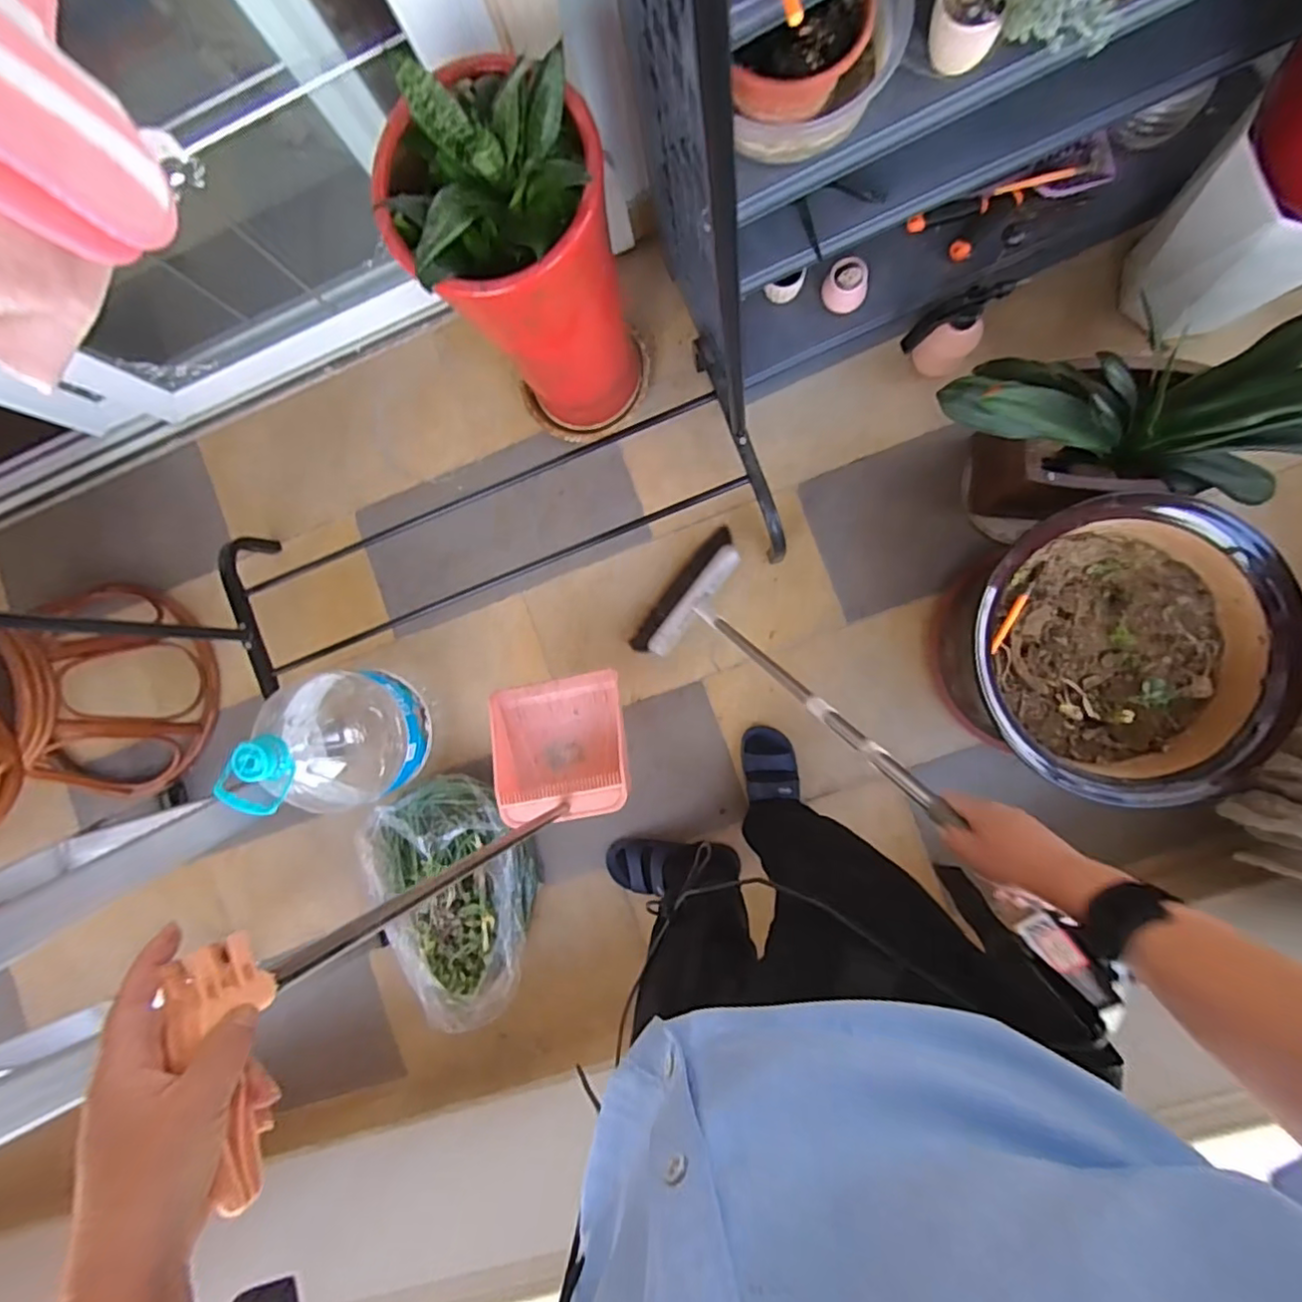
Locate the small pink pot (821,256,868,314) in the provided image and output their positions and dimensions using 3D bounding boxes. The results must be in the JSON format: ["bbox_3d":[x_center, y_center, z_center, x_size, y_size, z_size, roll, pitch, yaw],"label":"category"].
[{"bbox_3d":[0.333,-0.623,1.051,0.065,0.060,0.064,0,91,7],"label":"small pink pot"}]

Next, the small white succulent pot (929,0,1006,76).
[{"bbox_3d":[0.331,-0.669,0.650,0.063,0.054,0.069,0,91,7],"label":"small white succulent pot"}]

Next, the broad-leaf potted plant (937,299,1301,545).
[{"bbox_3d":[0.684,-0.319,0.918,0.508,0.424,0.232,-6,90,7],"label":"broad-leaf potted plant"}]

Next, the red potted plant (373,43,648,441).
[{"bbox_3d":[-0.169,-0.560,0.957,0.271,0.581,0.243,-23,88,7],"label":"red potted plant"}]

